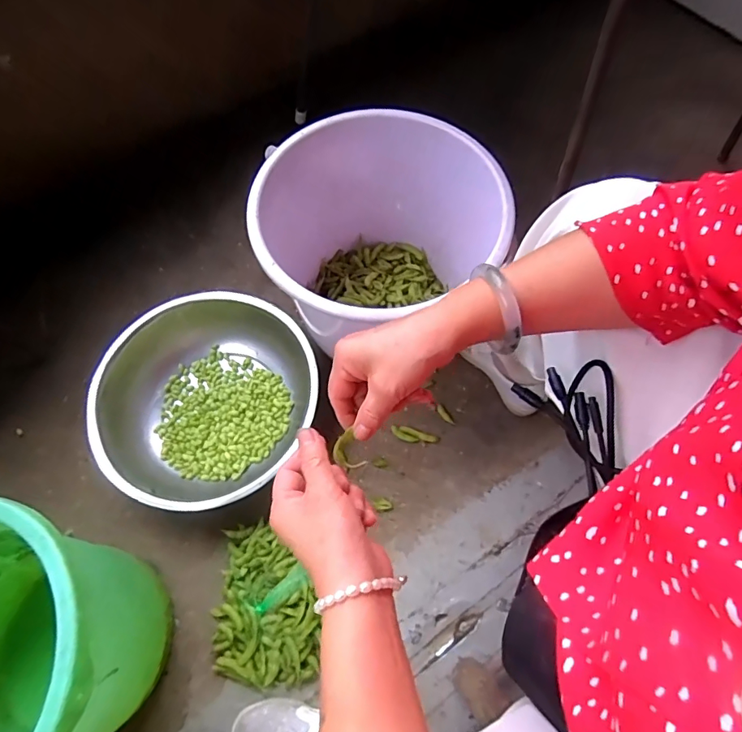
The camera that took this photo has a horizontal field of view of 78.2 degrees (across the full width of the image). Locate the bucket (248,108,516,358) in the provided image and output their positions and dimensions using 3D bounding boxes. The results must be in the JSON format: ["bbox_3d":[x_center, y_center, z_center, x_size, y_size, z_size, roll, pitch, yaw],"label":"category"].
[{"bbox_3d":[0.010,-0.168,0.727,0.332,0.281,0.306,0,67,0],"label":"bucket"}]

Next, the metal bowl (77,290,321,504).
[{"bbox_3d":[-0.278,0.055,0.779,0.324,0.113,0.353,0,67,0],"label":"metal bowl"}]

